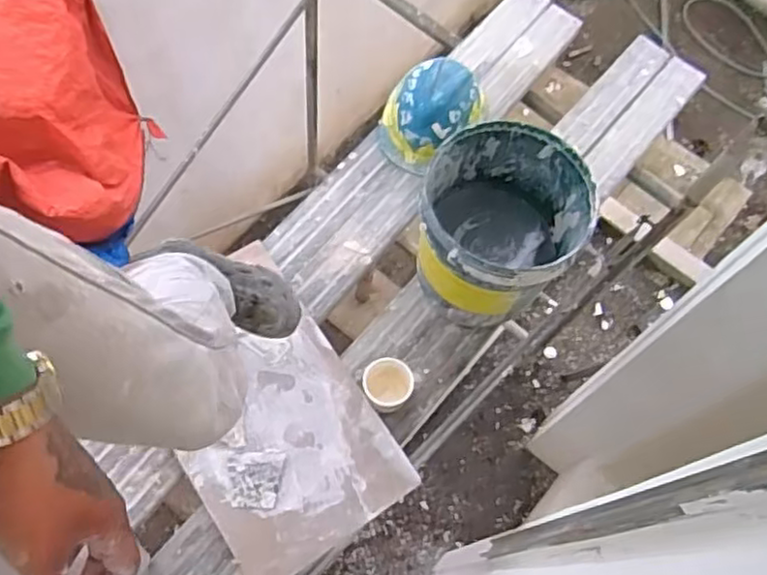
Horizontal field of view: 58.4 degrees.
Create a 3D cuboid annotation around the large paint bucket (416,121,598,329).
[{"bbox_3d":[0.222,-0.102,1.345,0.291,0.309,0.303,1,66,-1],"label":"large paint bucket"}]

